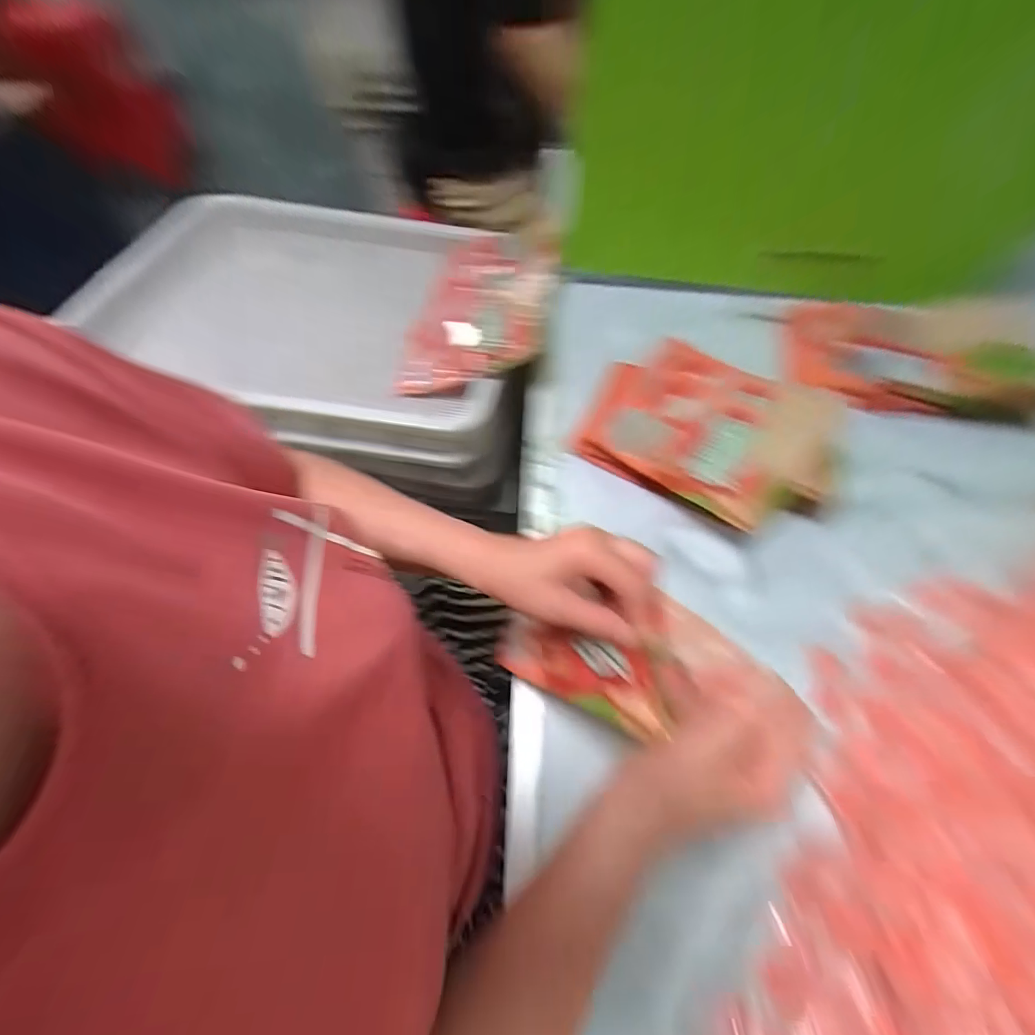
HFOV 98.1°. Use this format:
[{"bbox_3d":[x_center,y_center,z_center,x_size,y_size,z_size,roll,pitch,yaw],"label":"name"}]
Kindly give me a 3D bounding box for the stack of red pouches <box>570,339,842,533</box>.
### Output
[{"bbox_3d":[0.228,-0.104,0.539,0.283,0.064,0.214,28,68,13],"label":"stack of red pouches"}]

